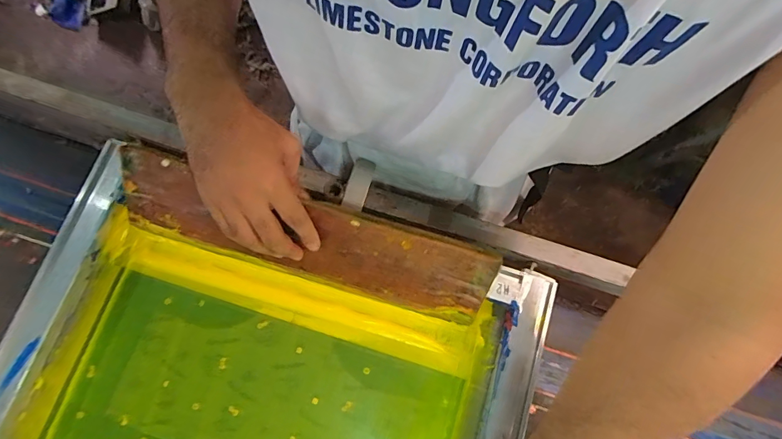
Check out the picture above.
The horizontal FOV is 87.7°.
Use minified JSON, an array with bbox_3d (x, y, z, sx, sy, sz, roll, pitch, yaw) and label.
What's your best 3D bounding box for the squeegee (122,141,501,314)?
[{"bbox_3d":[-0.096,0.009,0.423,0.384,0.103,0.028,15,33,3],"label":"squeegee"}]

